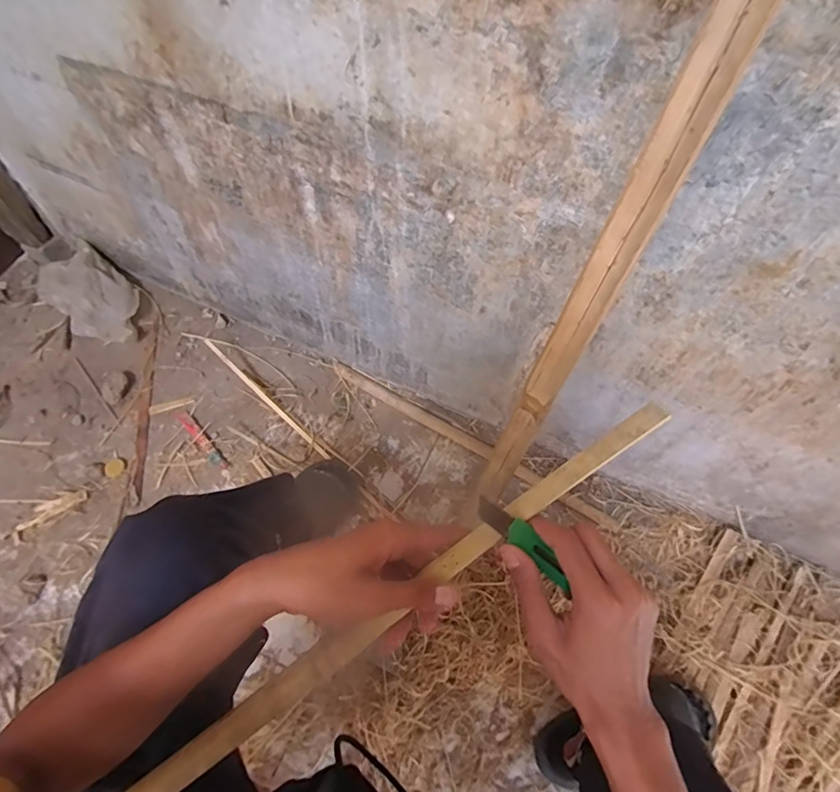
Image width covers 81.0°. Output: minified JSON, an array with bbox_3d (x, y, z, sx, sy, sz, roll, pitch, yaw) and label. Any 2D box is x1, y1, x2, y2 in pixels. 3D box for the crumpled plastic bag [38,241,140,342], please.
[{"bbox_3d":[-0.779,-0.239,1.165,0.299,0.078,0.166,41,68,17],"label":"crumpled plastic bag"}]

